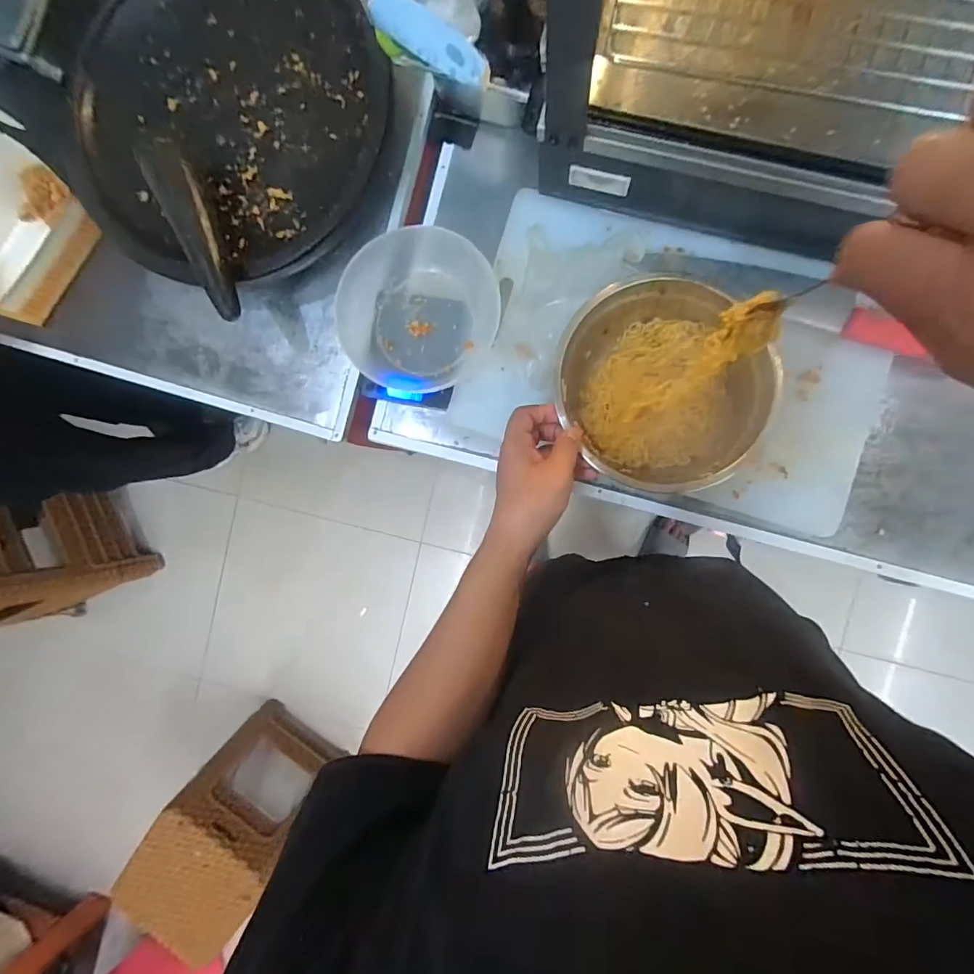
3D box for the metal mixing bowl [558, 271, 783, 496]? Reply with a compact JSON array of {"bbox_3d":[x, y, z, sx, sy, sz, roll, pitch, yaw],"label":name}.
[{"bbox_3d":[0.178,-0.104,0.496,0.196,0.075,0.210,0,92,6],"label":"metal mixing bowl"}]

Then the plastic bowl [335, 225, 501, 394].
[{"bbox_3d":[-0.073,-0.201,0.534,0.163,0.055,0.177,0,92,6],"label":"plastic bowl"}]

